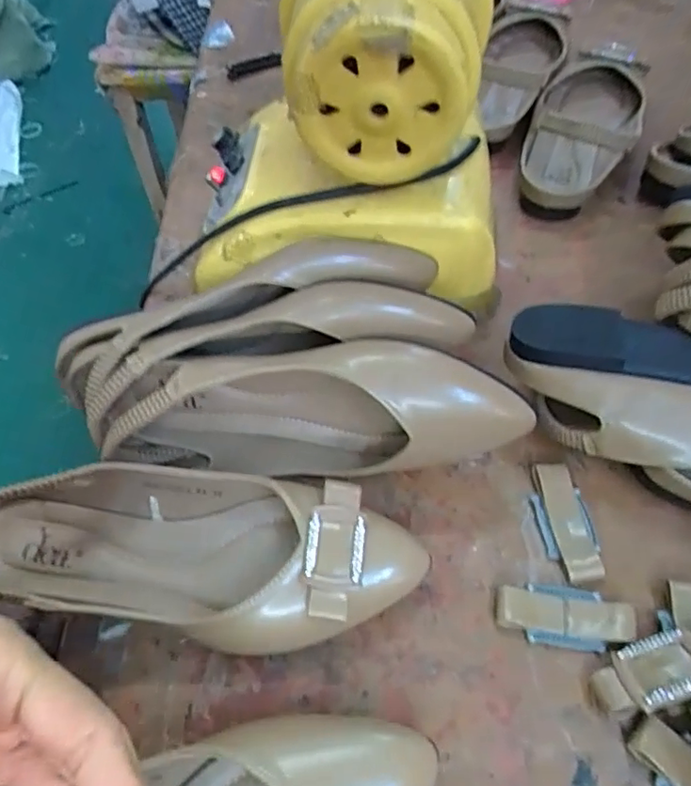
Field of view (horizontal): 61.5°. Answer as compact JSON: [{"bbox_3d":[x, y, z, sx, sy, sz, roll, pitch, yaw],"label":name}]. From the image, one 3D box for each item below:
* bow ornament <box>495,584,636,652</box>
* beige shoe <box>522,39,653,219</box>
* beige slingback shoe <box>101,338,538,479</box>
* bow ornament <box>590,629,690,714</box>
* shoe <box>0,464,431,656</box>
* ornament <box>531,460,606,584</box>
[{"bbox_3d":[0.110,0.113,0.292,0.065,0.007,0.029,6,57,8],"label":"bow ornament"},{"bbox_3d":[0.196,-0.227,0.473,0.076,0.063,0.197,19,60,15],"label":"beige shoe"},{"bbox_3d":[-0.021,0.012,0.323,0.220,0.081,0.047,1,57,5],"label":"beige slingback shoe"},{"bbox_3d":[0.146,0.128,0.266,0.063,0.012,0.028,-24,34,4],"label":"bow ornament"},{"bbox_3d":[-0.080,0.078,0.294,0.228,0.065,0.077,5,57,7],"label":"shoe"},{"bbox_3d":[0.121,0.070,0.319,0.029,0.006,0.065,-7,56,-1],"label":"ornament"}]

